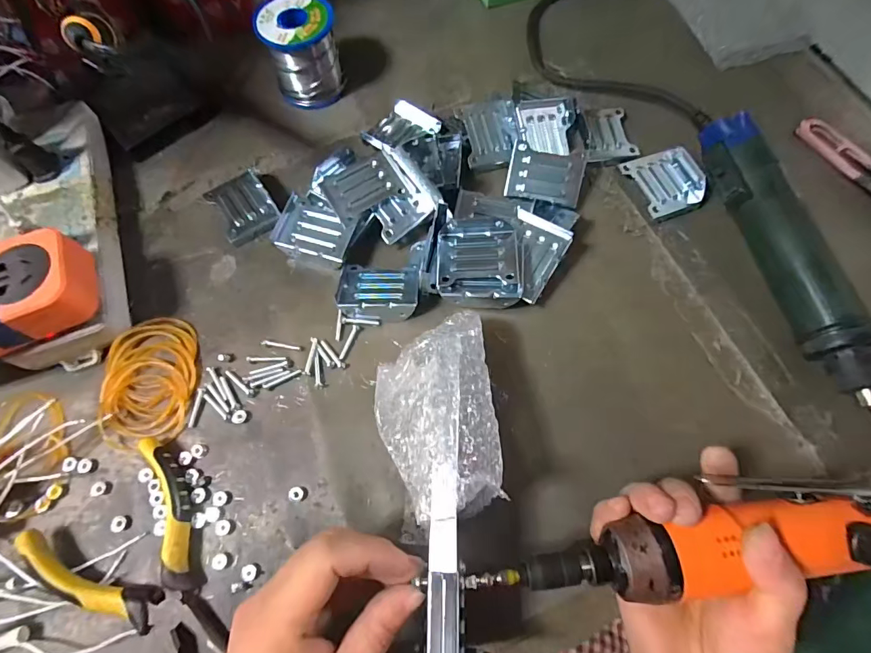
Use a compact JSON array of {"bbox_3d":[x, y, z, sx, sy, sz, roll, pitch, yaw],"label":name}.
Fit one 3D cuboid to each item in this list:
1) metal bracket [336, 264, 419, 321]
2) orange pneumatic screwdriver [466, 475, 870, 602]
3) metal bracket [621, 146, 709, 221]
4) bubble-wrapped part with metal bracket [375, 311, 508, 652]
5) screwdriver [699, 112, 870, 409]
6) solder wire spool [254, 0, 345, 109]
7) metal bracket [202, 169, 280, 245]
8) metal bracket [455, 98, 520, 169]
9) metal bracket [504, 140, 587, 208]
[{"bbox_3d":[-0.042,-0.028,0.323,0.061,0.019,0.042,8,70,4],"label":"metal bracket"},{"bbox_3d":[0.144,0.107,0.219,0.251,0.033,0.038,-8,69,-2],"label":"orange pneumatic screwdriver"},{"bbox_3d":[0.190,-0.118,0.359,0.052,0.014,0.057,-15,70,-5],"label":"metal bracket"},{"bbox_3d":[0.001,0.094,0.234,0.069,0.037,0.215,-2,62,0],"label":"bubble-wrapped part with metal bracket"},{"bbox_3d":[0.259,-0.047,0.316,0.040,0.036,0.255,-14,70,-4],"label":"screwdriver"},{"bbox_3d":[-0.119,-0.248,0.391,0.064,0.062,0.062,-14,70,-4],"label":"solder wire spool"},{"bbox_3d":[-0.160,-0.100,0.365,0.045,0.010,0.059,-31,72,-10],"label":"metal bracket"},{"bbox_3d":[0.046,-0.164,0.374,0.046,0.013,0.057,-13,87,-4],"label":"metal bracket"},{"bbox_3d":[0.088,-0.121,0.351,0.058,0.006,0.042,12,98,4],"label":"metal bracket"}]

